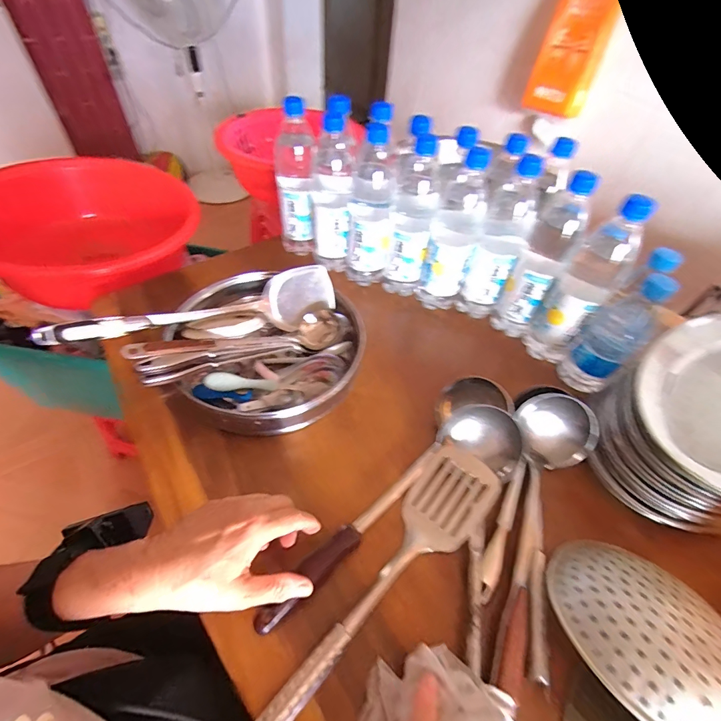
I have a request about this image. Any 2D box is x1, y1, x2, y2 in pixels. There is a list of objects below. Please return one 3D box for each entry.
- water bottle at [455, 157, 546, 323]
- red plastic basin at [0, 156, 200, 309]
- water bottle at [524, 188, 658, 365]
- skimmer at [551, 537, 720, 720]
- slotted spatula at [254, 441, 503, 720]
[{"bbox_3d":[0.203,-0.166,0.551,0.063,0.235,0.073,25,53,15],"label":"water bottle"},{"bbox_3d":[-0.504,-0.232,0.753,0.389,0.178,0.403,37,57,24],"label":"red plastic basin"},{"bbox_3d":[0.286,-0.090,0.492,0.064,0.230,0.053,38,57,24],"label":"water bottle"},{"bbox_3d":[0.224,0.312,0.243,0.135,0.067,0.368,7,50,1],"label":"skimmer"},{"bbox_3d":[0.013,0.207,0.348,0.074,0.026,0.330,39,58,24],"label":"slotted spatula"}]

